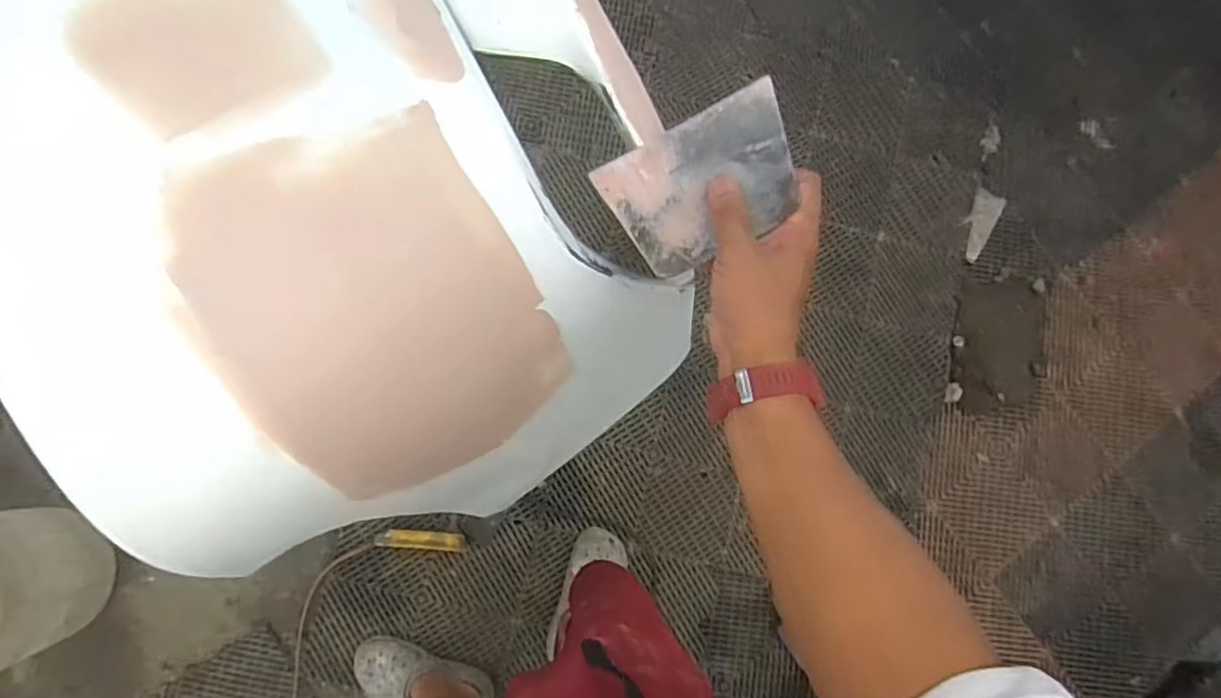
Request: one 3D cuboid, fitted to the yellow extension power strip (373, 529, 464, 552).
[{"bbox_3d":[-0.395,0.398,1.310,0.182,0.027,0.041,3,84,-4],"label":"yellow extension power strip"}]

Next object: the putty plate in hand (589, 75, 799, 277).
[{"bbox_3d":[0.068,-0.120,0.467,0.136,0.004,0.097,-25,88,17],"label":"putty plate in hand"}]

